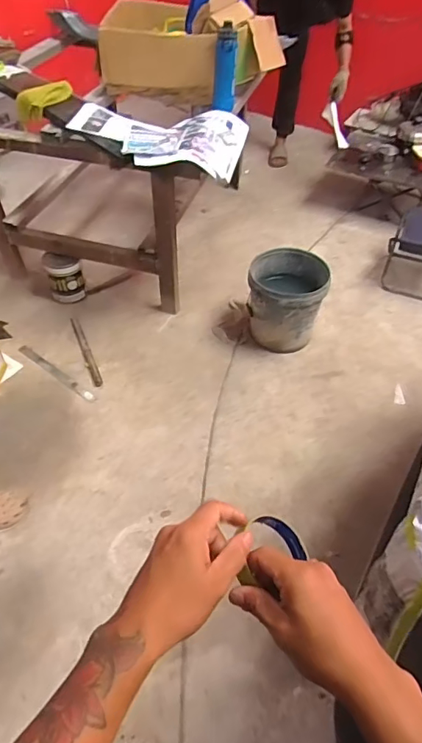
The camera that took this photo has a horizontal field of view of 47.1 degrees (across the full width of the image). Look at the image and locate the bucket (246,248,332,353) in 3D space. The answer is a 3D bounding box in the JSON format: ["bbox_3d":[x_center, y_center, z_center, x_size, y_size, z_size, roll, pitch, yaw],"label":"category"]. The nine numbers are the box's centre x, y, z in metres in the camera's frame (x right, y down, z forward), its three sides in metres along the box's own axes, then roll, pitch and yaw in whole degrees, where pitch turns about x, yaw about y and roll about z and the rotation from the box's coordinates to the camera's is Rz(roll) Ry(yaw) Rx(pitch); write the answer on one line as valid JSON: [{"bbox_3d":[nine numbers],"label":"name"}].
[{"bbox_3d":[0.297,-0.269,1.956,0.295,0.320,0.322,2,47,-2],"label":"bucket"}]

